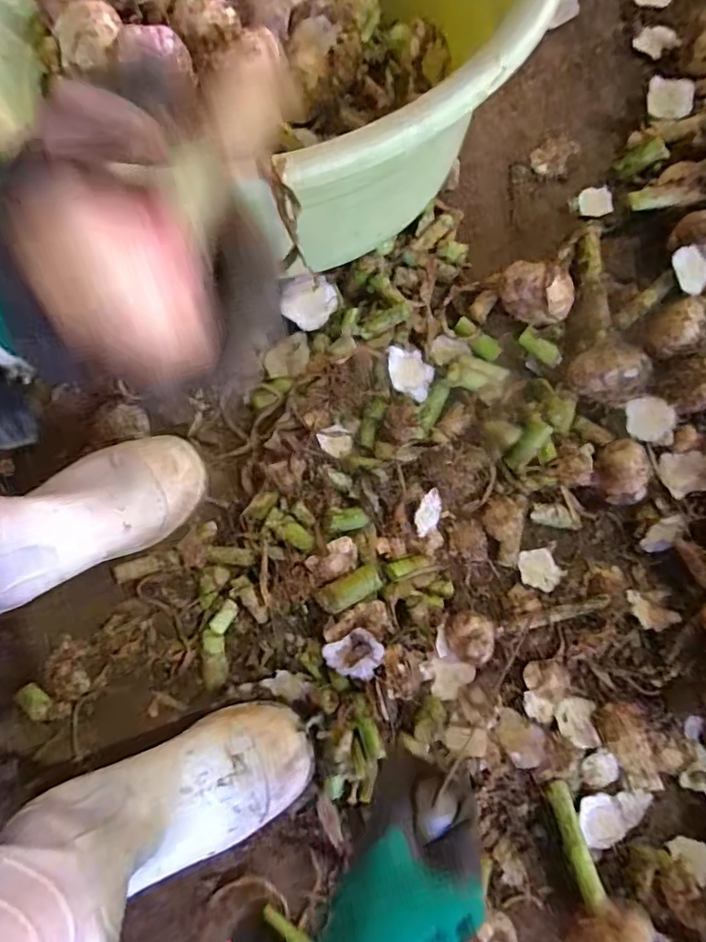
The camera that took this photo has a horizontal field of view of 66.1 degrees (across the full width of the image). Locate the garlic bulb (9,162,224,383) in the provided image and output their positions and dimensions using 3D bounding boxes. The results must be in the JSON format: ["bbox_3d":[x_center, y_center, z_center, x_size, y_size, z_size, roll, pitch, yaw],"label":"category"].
[{"bbox_3d":[-0.073,-0.060,0.175,0.045,0.044,0.047,-10,80,-2],"label":"garlic bulb"}]

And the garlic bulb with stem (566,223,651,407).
[{"bbox_3d":[0.229,-0.139,0.494,0.063,0.055,0.158,4,78,4],"label":"garlic bulb with stem"}]

